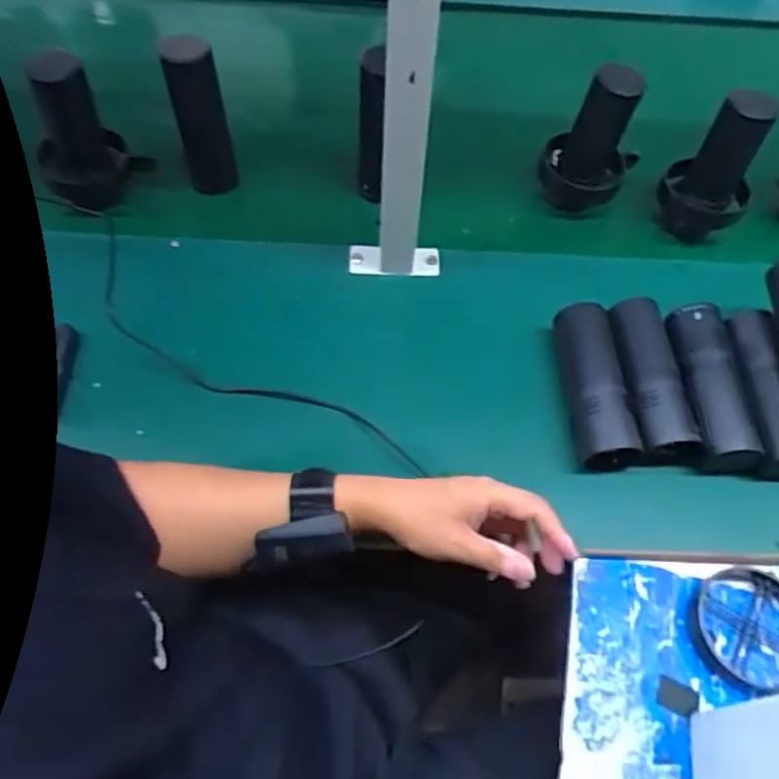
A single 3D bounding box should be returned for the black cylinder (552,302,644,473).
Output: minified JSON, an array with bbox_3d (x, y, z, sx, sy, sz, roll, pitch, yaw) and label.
[{"bbox_3d":[0.195,-0.002,0.655,0.056,0.060,0.163,-3,60,-5],"label":"black cylinder"}]

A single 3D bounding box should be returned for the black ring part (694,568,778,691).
[{"bbox_3d":[0.315,0.203,0.578,0.104,0.013,0.100,1,60,-2],"label":"black ring part"}]

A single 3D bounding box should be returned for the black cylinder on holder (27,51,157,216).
[{"bbox_3d":[-0.326,-0.263,0.720,0.077,0.156,0.102,39,65,19],"label":"black cylinder on holder"}]

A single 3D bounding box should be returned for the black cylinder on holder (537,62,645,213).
[{"bbox_3d":[0.231,-0.281,0.752,0.094,0.188,0.072,23,61,10],"label":"black cylinder on holder"}]

